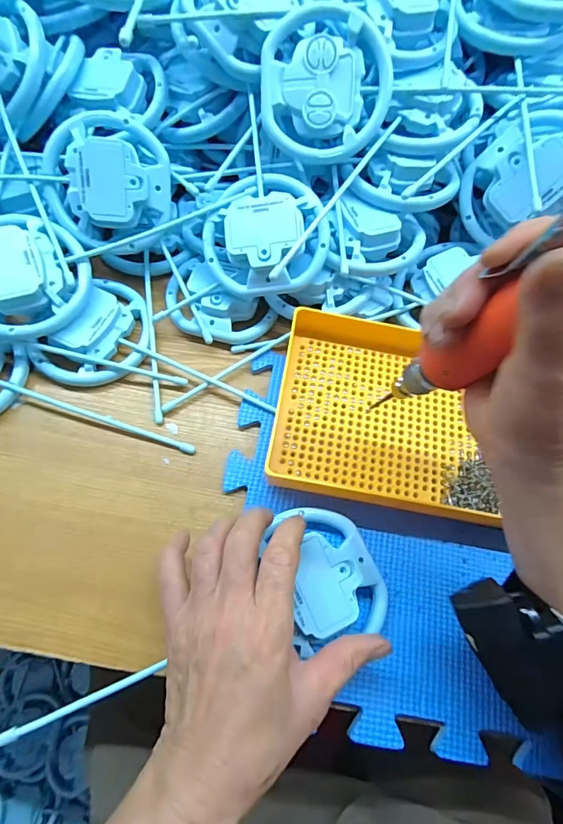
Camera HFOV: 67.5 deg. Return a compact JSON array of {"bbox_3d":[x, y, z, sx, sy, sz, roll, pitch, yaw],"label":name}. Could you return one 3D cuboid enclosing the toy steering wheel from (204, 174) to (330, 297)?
[{"bbox_3d":[-0.013,-0.149,0.353,0.104,0.037,0.100,-2,88,5],"label":"toy steering wheel"}]

